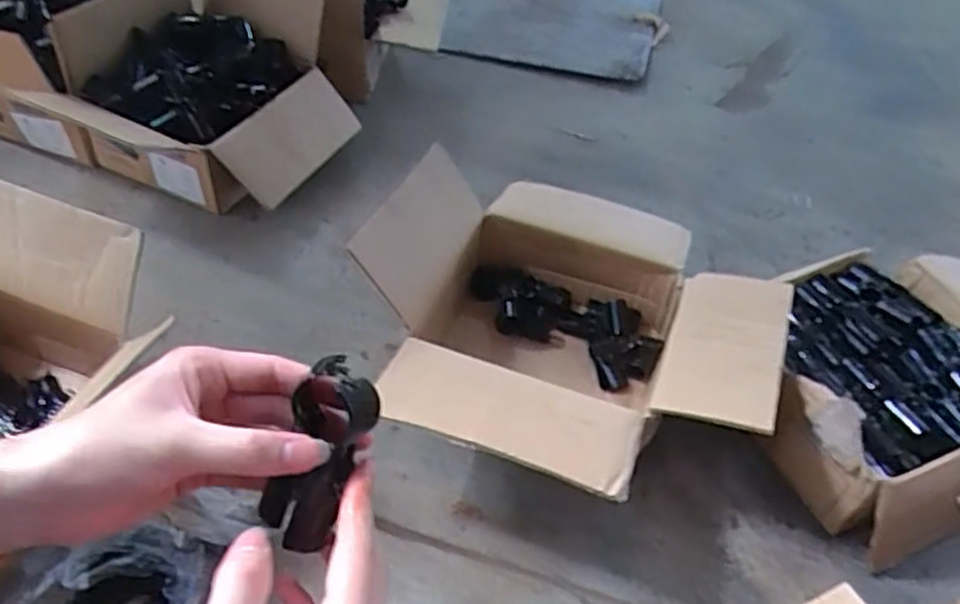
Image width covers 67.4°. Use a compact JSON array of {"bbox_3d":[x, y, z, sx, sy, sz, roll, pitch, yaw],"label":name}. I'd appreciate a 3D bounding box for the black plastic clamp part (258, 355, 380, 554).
[{"bbox_3d":[-0.078,0.072,0.344,0.036,0.031,0.089,15,82,9],"label":"black plastic clamp part"}]

